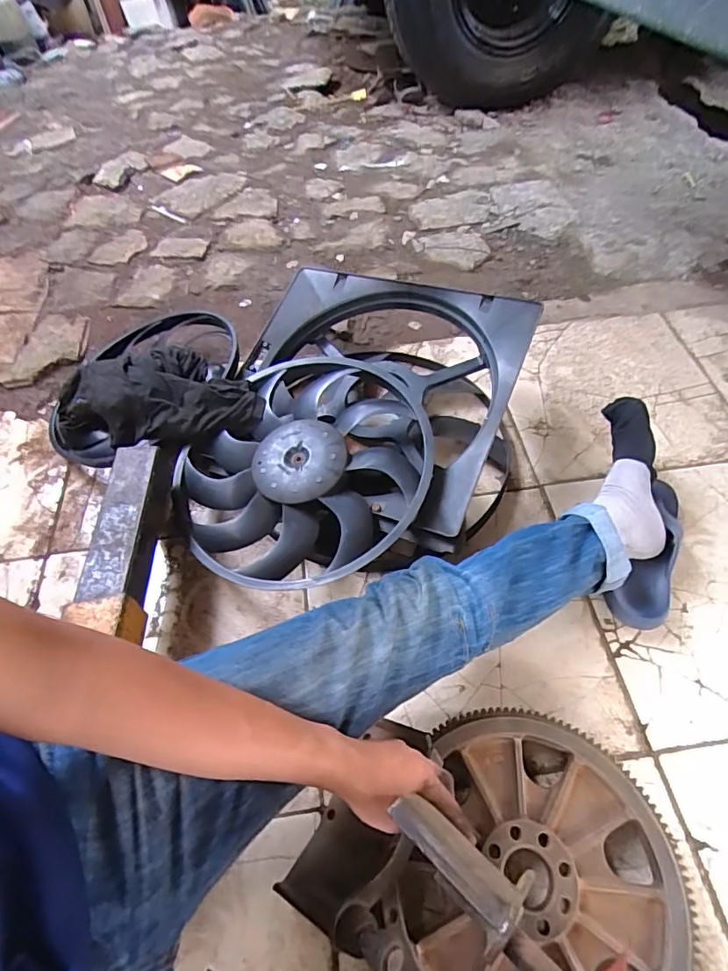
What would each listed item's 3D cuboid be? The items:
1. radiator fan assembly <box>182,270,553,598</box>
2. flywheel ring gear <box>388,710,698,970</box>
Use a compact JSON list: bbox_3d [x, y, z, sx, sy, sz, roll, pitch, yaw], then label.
[{"bbox_3d":[-0.026,-0.091,0.834,0.481,0.211,0.562,20,57,19],"label":"radiator fan assembly"},{"bbox_3d":[0.190,0.413,0.549,0.299,0.059,0.300,6,54,9],"label":"flywheel ring gear"}]

